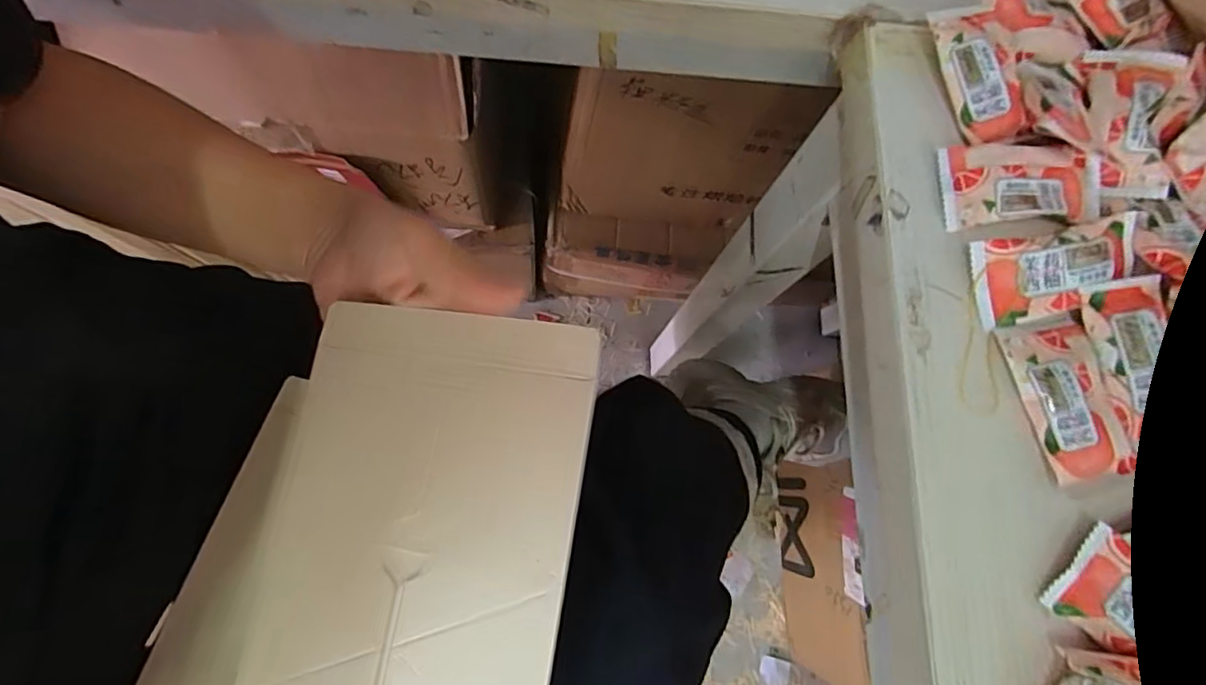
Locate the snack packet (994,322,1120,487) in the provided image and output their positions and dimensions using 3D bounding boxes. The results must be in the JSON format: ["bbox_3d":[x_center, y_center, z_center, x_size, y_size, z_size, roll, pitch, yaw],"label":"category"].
[{"bbox_3d":[0.198,0.023,0.240,0.036,0.007,0.066,-15,79,-3],"label":"snack packet"}]

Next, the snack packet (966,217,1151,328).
[{"bbox_3d":[0.205,-0.032,0.250,0.076,0.008,0.038,-10,79,-2],"label":"snack packet"}]

